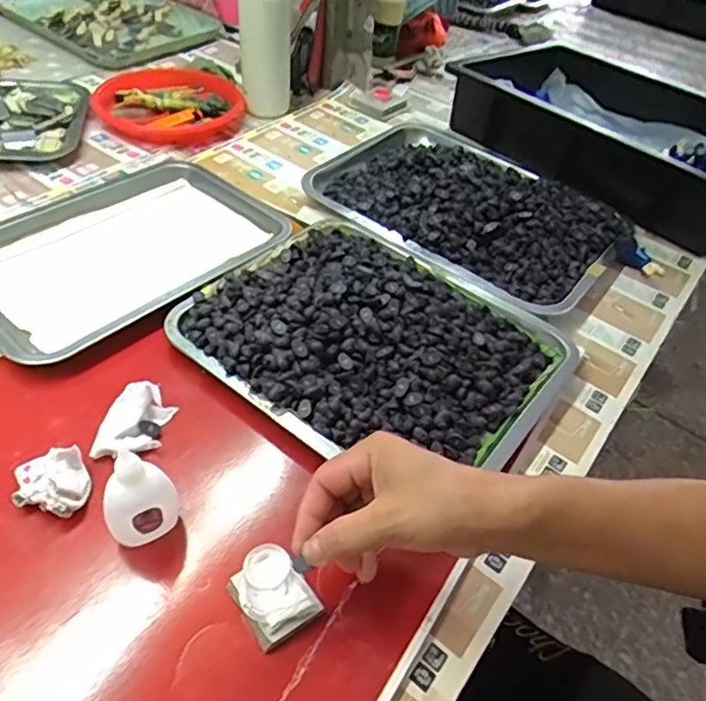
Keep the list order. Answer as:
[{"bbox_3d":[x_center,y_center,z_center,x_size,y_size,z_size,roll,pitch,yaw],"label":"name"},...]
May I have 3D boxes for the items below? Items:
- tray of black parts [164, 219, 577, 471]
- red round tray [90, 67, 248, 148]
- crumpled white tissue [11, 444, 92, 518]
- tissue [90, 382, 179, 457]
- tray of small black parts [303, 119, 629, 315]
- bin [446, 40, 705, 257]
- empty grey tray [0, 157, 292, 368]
[{"bbox_3d":[0.022,-0.017,0.536,0.305,0.044,0.253,32,51,22],"label":"tray of black parts"},{"bbox_3d":[-0.262,-0.361,0.854,0.195,0.029,0.195,4,46,-4],"label":"red round tray"},{"bbox_3d":[-0.211,0.095,0.413,0.046,0.027,0.044,-13,49,-19],"label":"crumpled white tissue"},{"bbox_3d":[-0.171,0.053,0.458,0.047,0.021,0.059,6,46,-2],"label":"tissue"},{"bbox_3d":[0.140,-0.188,0.719,0.366,0.059,0.262,35,52,24],"label":"tray of small black parts"},{"bbox_3d":[0.374,-0.315,0.832,0.292,0.111,0.434,-31,57,-31],"label":"bin"},{"bbox_3d":[-0.246,-0.117,0.617,0.248,0.017,0.317,34,51,23],"label":"empty grey tray"}]

